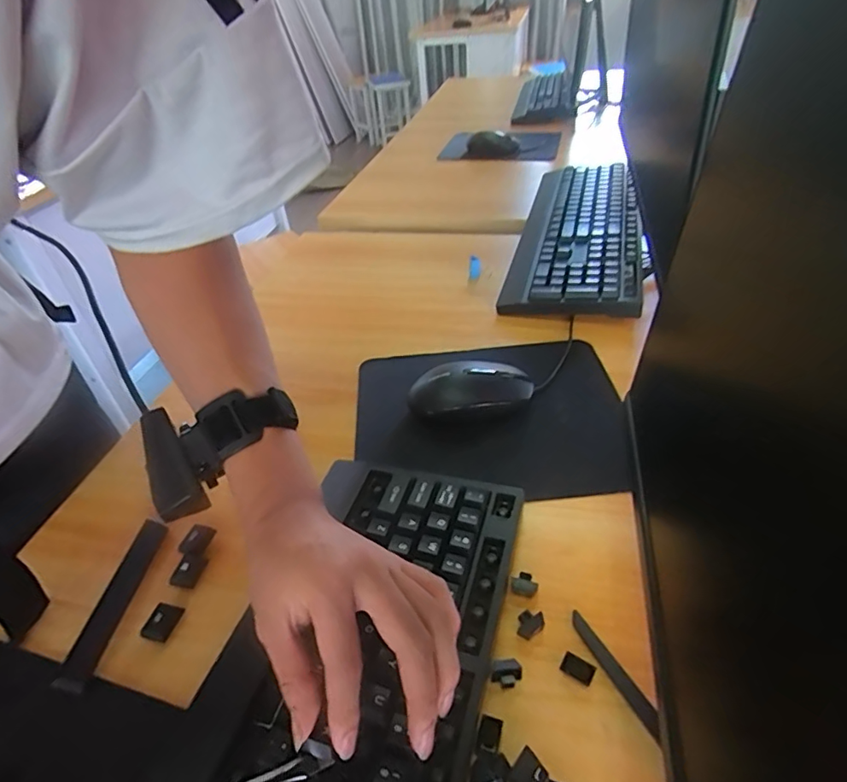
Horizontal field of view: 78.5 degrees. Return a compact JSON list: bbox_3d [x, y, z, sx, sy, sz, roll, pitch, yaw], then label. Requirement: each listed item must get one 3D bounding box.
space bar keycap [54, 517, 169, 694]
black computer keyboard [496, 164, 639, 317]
[{"bbox_3d":[-0.209,0.141,0.351,0.022,0.013,0.115,-1,40,6],"label":"space bar keycap"},{"bbox_3d":[0.213,-0.226,0.714,0.150,0.049,0.413,7,41,15],"label":"black computer keyboard"}]

